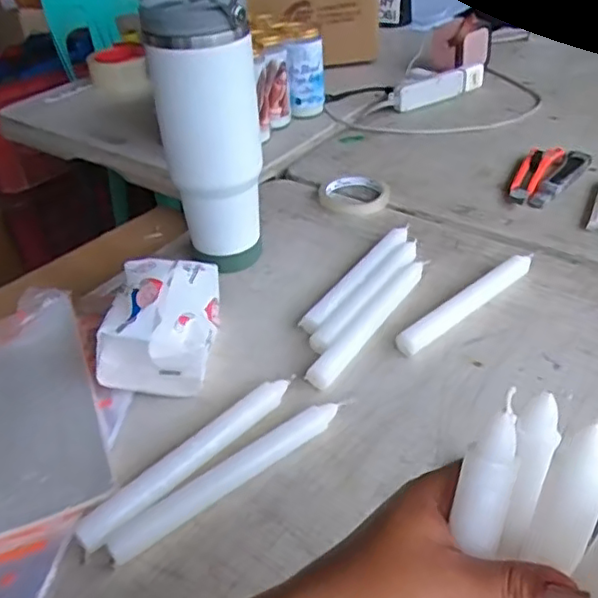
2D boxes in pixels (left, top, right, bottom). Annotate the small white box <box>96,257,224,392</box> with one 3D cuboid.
[{"bbox_3d":[-0.121,0.017,0.553,0.093,0.064,0.117,0,37,1],"label":"small white box"}]

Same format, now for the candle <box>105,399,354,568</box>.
[{"bbox_3d":[-0.047,0.129,0.464,0.207,0.014,0.022,-26,44,-29],"label":"candle"}]

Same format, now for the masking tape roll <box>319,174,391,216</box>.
[{"bbox_3d":[0.075,-0.138,0.817,0.083,0.014,0.083,-1,37,0],"label":"masking tape roll"}]

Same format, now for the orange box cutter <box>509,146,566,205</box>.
[{"bbox_3d":[0.315,-0.169,0.816,0.044,0.023,0.144,20,42,25],"label":"orange box cutter"}]

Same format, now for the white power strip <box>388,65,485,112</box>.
[{"bbox_3d":[0.239,-0.360,1.053,0.188,0.046,0.034,-19,41,-22],"label":"white power strip"}]

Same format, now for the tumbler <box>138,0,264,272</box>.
[{"bbox_3d":[-0.096,-0.179,0.592,0.118,0.350,0.104,-9,38,-10],"label":"tumbler"}]

